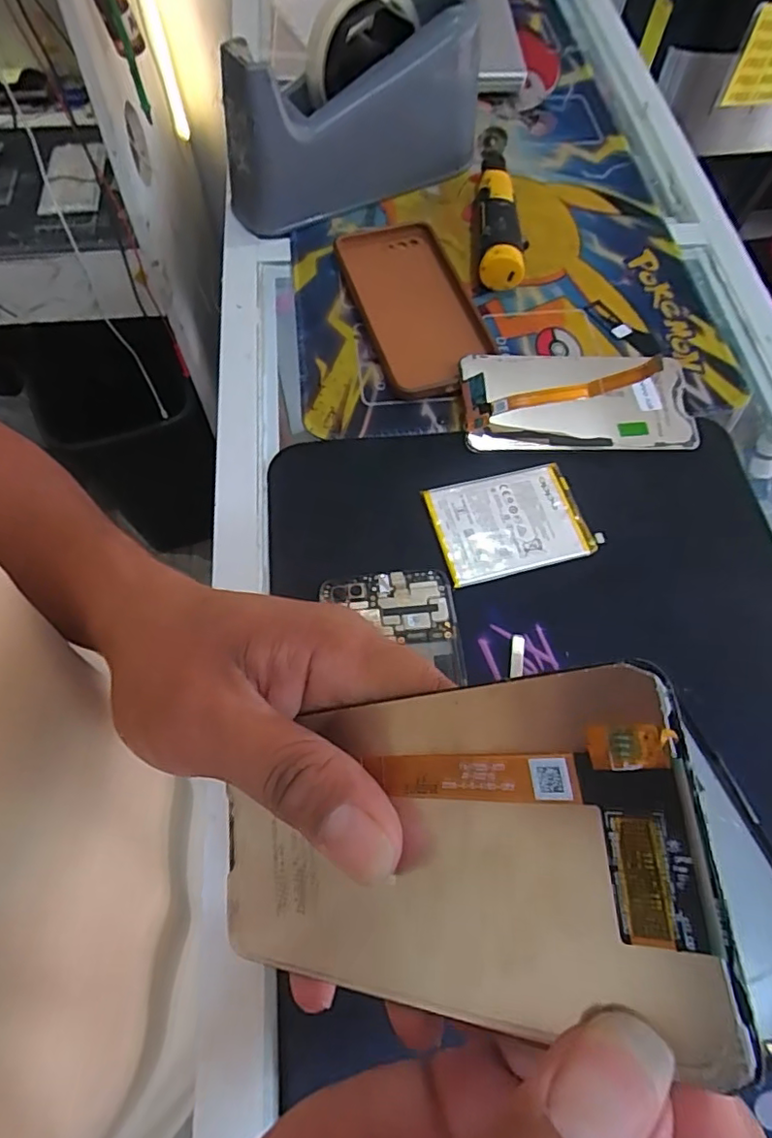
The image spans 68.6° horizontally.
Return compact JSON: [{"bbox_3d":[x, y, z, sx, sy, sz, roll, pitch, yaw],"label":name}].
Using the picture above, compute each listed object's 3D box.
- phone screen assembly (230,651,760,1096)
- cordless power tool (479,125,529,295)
[{"bbox_3d":[0.003,0.069,0.142,0.005,0.143,0.069,9,68,-46],"label":"phone screen assembly"},{"bbox_3d":[0.088,-0.281,0.432,0.035,0.032,0.162,3,65,1],"label":"cordless power tool"}]

